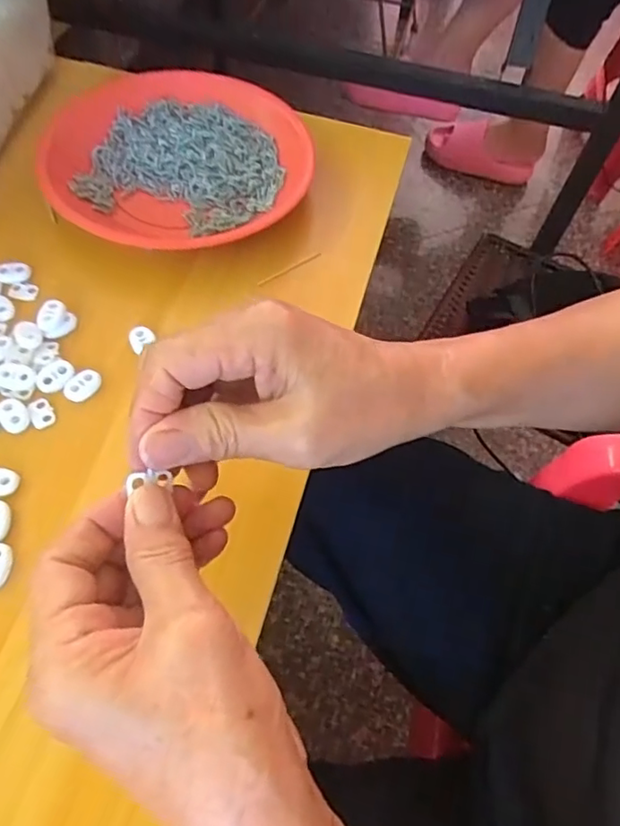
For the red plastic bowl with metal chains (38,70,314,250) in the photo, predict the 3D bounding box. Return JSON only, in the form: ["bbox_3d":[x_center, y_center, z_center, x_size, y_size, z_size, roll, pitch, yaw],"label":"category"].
[{"bbox_3d":[-0.099,-0.196,0.446,0.189,0.029,0.195,-8,60,-10],"label":"red plastic bowl with metal chains"}]

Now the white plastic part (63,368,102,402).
[{"bbox_3d":[-0.135,-0.016,0.349,0.016,0.005,0.023,31,62,13],"label":"white plastic part"}]

